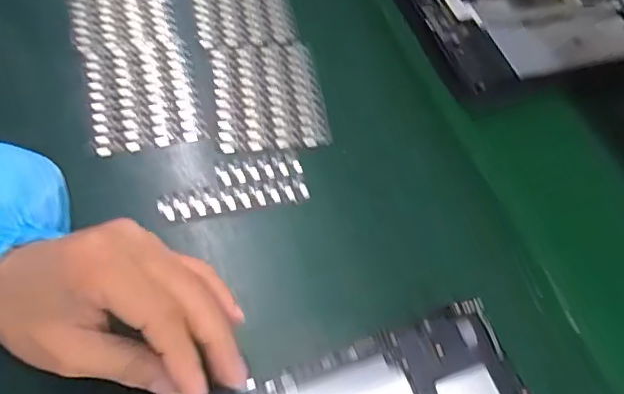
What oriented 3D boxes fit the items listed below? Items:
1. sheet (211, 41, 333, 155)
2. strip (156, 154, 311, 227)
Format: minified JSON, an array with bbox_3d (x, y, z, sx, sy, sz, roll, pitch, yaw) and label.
[{"bbox_3d":[-0.033,-0.080,0.431,0.079,0.005,0.103,-5,59,-9],"label":"sheet"},{"bbox_3d":[-0.054,-0.006,0.386,0.100,0.006,0.041,-10,59,-12],"label":"strip"}]

